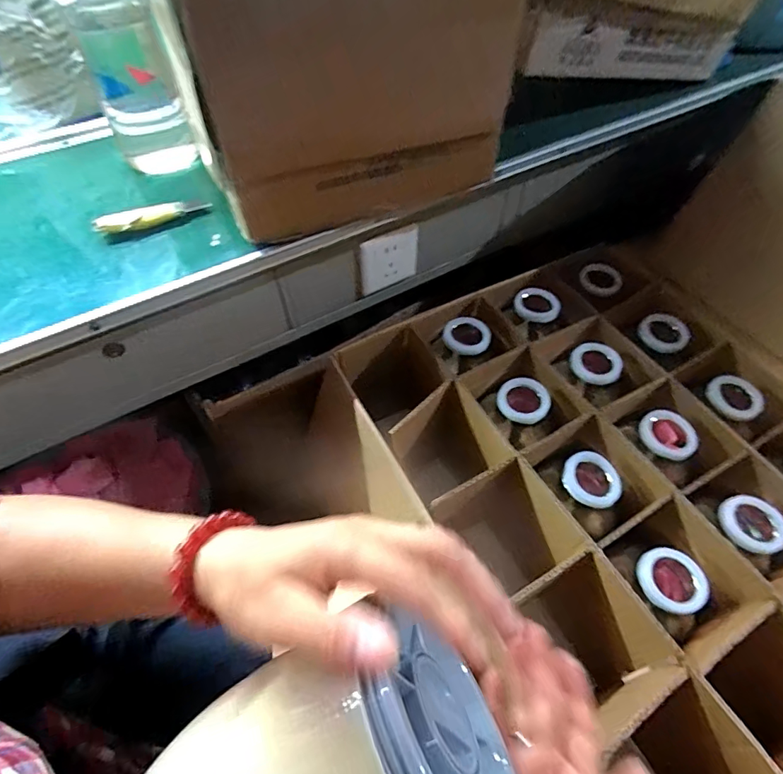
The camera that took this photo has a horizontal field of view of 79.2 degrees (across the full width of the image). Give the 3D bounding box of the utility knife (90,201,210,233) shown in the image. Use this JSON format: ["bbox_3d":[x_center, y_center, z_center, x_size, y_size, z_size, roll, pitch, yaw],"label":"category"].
[{"bbox_3d":[-0.248,-0.180,0.493,0.112,0.017,0.020,-27,60,-18],"label":"utility knife"}]

